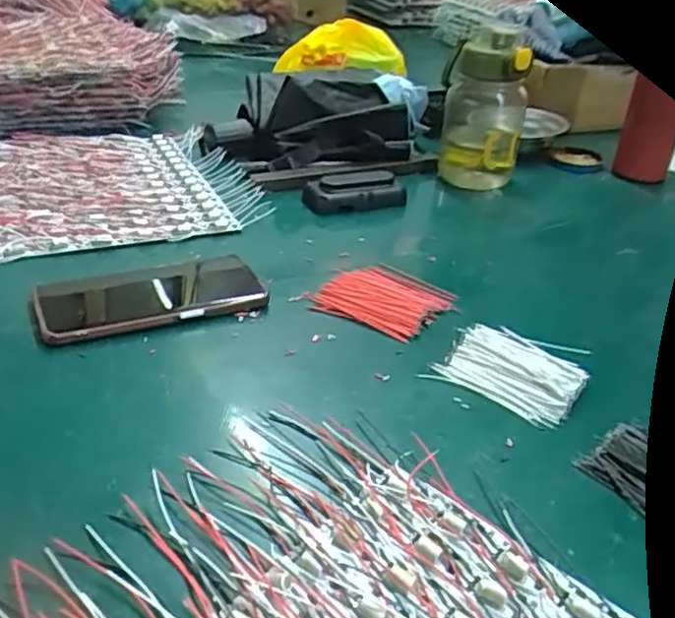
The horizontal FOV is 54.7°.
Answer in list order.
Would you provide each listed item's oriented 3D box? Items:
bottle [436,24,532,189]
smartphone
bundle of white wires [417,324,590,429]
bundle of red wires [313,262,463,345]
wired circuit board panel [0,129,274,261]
[{"bbox_3d":[0.163,-0.221,0.720,0.088,0.171,0.089,9,35,9],"label":"bottle"},{"bbox_3d":[-0.141,-0.009,0.496,0.163,0.014,0.076,-12,37,-26],"label":"smartphone"},{"bbox_3d":[0.122,0.040,0.451,0.091,0.015,0.081,23,36,25],"label":"bundle of white wires"},{"bbox_3d":[0.038,-0.010,0.518,0.097,0.016,0.080,19,35,19],"label":"bundle of red wires"},{"bbox_3d":[-0.277,-0.128,0.664,0.351,0.024,0.284,-8,35,-22],"label":"wired circuit board panel"}]

